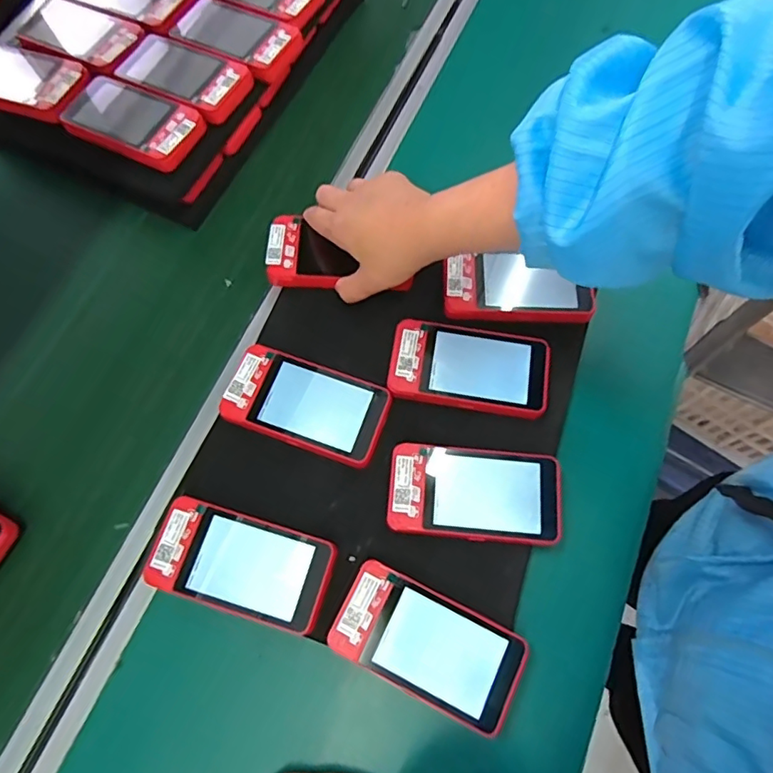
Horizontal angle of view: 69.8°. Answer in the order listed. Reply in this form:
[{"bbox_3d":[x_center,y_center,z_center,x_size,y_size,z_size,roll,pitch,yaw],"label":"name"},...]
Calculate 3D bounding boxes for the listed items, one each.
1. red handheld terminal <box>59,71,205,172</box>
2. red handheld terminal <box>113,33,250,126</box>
[{"bbox_3d":[-0.227,-0.233,0.491,0.125,0.026,0.063,25,71,10],"label":"red handheld terminal"},{"bbox_3d":[-0.187,-0.284,0.510,0.119,0.019,0.065,24,71,10],"label":"red handheld terminal"}]

